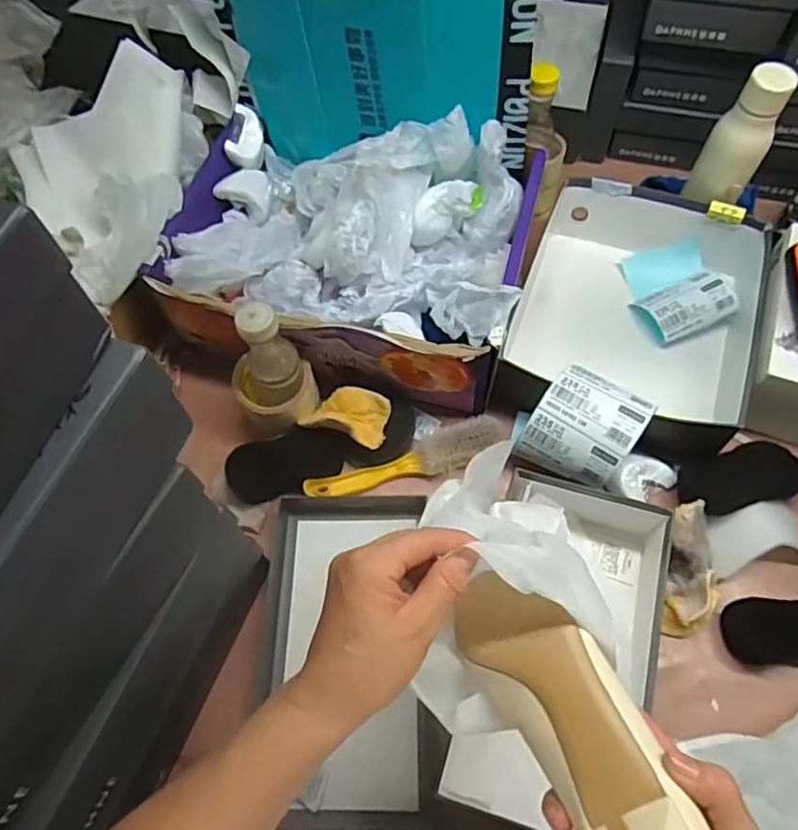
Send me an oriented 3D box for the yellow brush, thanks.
[{"bbox_3d":[0.011,0.057,0.686,0.225,0.035,0.053,-20,63,-7],"label":"yellow brush"}]

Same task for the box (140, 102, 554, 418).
[{"bbox_3d":[-0.057,-0.203,0.716,0.398,0.164,0.289,14,64,10],"label":"box"}]

